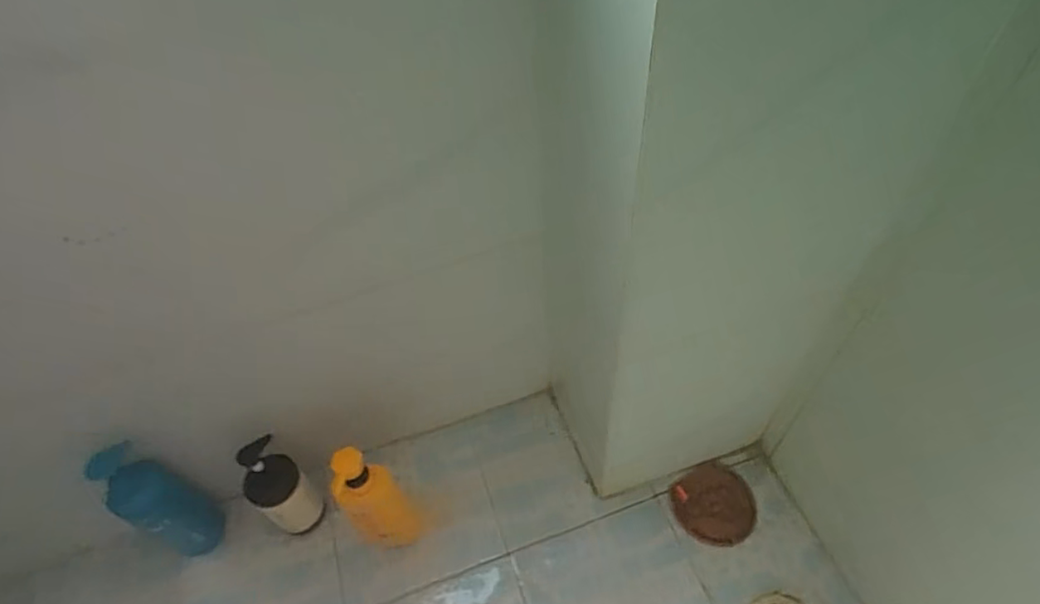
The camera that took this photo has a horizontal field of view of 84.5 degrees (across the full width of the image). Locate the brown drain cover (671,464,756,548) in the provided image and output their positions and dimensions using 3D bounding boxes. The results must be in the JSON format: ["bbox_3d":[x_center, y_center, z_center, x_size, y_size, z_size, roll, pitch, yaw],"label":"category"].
[{"bbox_3d":[0.301,0.313,0.881,0.126,0.015,0.114,-28,54,-19],"label":"brown drain cover"}]

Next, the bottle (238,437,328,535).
[{"bbox_3d":[-0.346,0.272,0.823,0.068,0.210,0.074,34,61,26],"label":"bottle"}]

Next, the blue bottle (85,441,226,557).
[{"bbox_3d":[-0.484,0.284,0.790,0.078,0.259,0.074,-2,50,2],"label":"blue bottle"}]

